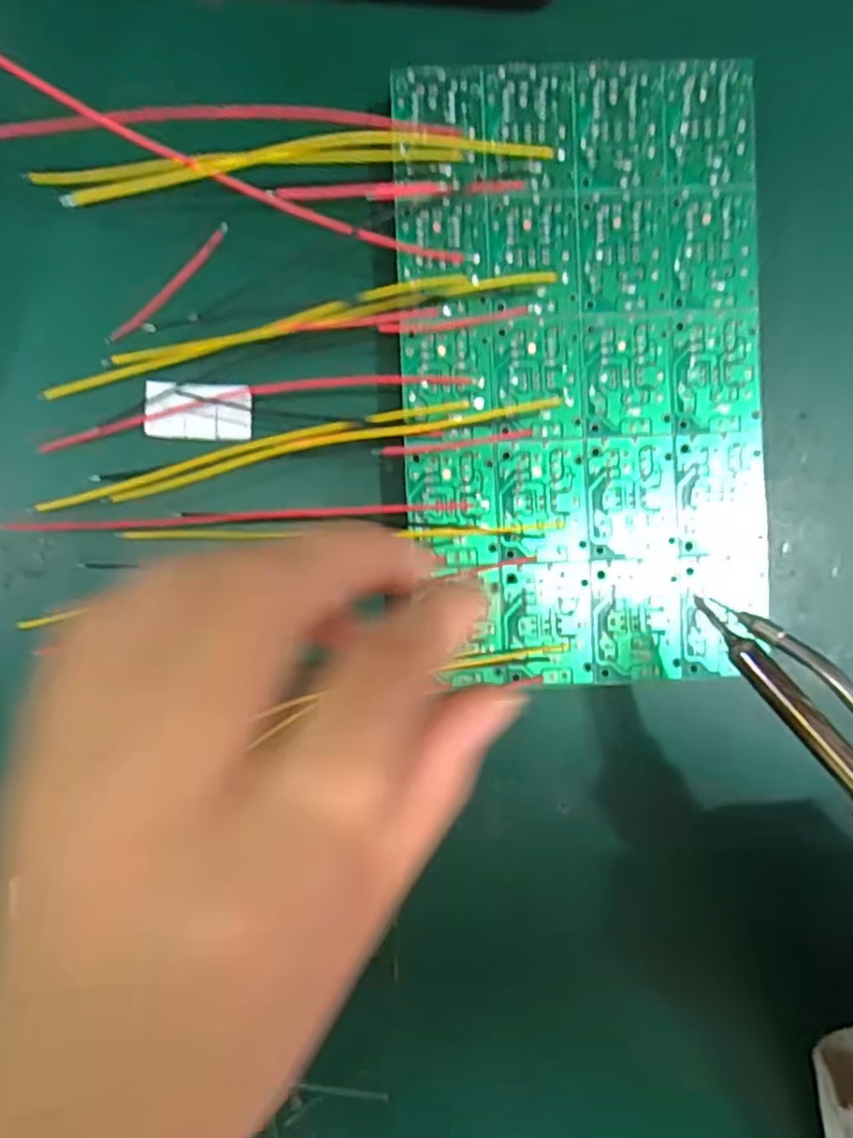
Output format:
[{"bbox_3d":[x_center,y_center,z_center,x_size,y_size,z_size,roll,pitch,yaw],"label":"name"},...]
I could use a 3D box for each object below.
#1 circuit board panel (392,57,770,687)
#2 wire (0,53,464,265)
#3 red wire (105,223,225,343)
[{"bbox_3d":[0.045,-0.055,0.205,0.100,0.011,0.171,-2,88,-2],"label":"circuit board panel"},{"bbox_3d":[-0.052,-0.101,0.185,0.130,0.016,0.010,17,93,-20],"label":"wire"},{"bbox_3d":[-0.074,-0.082,0.210,0.004,0.007,0.048,42,87,-1],"label":"red wire"}]

